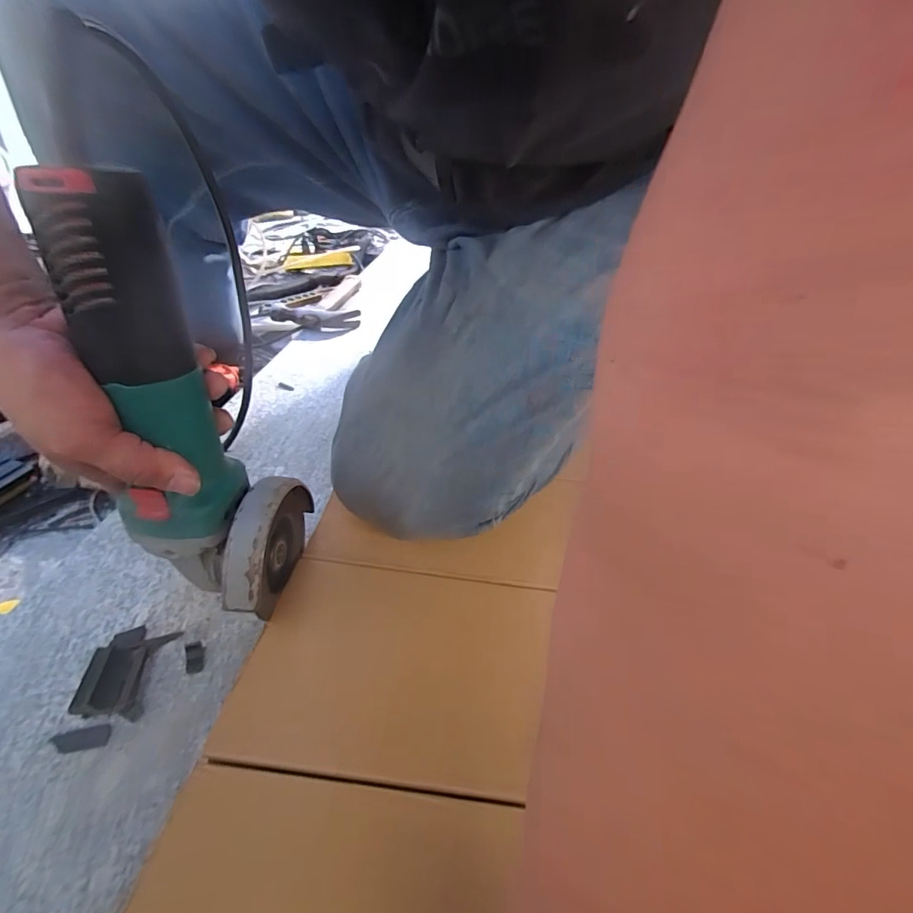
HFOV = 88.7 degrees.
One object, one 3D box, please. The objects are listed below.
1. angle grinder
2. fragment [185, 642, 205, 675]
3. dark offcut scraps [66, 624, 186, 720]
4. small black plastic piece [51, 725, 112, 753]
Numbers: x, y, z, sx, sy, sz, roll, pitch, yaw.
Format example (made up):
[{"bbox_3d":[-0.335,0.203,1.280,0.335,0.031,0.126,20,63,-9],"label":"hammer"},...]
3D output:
[{"bbox_3d":[-0.159,-0.012,0.280,0.101,0.269,0.075,-28,36,-30],"label":"angle grinder"},{"bbox_3d":[-0.183,0.140,0.325,0.011,0.009,0.020,-8,38,-19],"label":"fragment"},{"bbox_3d":[-0.219,0.139,0.310,0.036,0.019,0.064,1,35,-7],"label":"dark offcut scraps"},{"bbox_3d":[-0.227,0.170,0.282,0.032,0.004,0.013,-2,36,-12],"label":"small black plastic piece"}]

